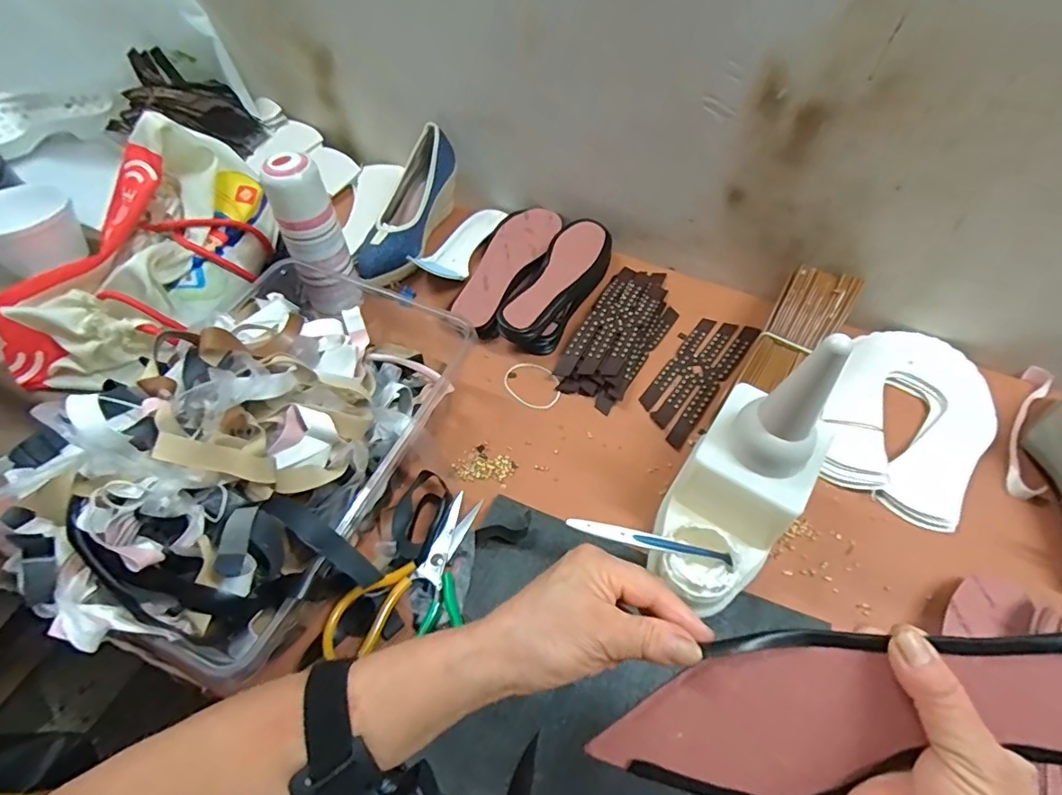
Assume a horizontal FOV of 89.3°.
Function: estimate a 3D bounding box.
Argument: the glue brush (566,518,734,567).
[{"bbox_3d":[0.109,0.130,0.485,0.160,0.011,0.015,16,55,-15],"label":"glue brush"}]

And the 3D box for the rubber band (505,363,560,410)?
[{"bbox_3d":[0.003,-0.015,0.656,0.073,0.004,0.056,31,64,18],"label":"rubber band"}]

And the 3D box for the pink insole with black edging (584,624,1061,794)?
[{"bbox_3d":[0.165,0.148,0.256,0.271,0.009,0.080,-20,82,18],"label":"pink insole with black edging"}]

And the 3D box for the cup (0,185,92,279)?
[{"bbox_3d":[-0.660,-0.218,0.710,0.115,0.074,0.114,0,55,0],"label":"cup"}]

